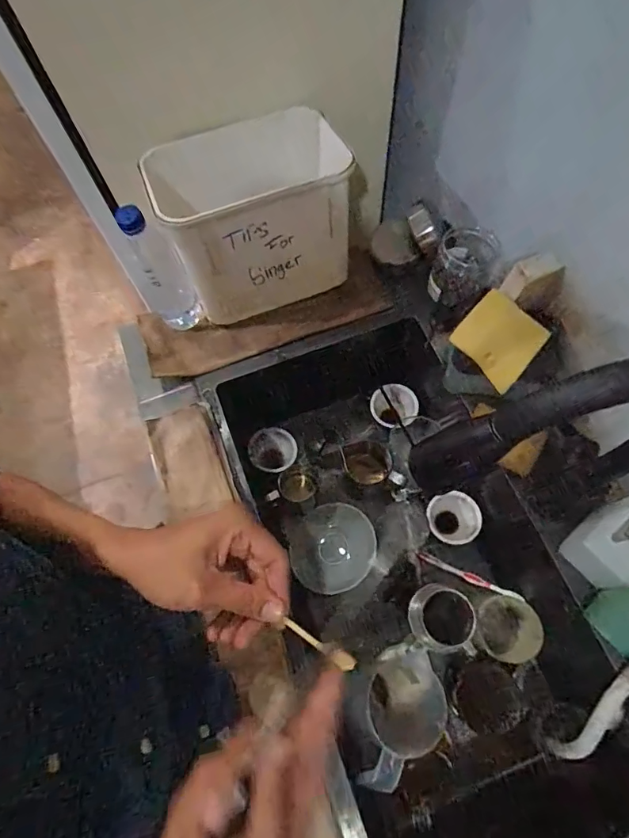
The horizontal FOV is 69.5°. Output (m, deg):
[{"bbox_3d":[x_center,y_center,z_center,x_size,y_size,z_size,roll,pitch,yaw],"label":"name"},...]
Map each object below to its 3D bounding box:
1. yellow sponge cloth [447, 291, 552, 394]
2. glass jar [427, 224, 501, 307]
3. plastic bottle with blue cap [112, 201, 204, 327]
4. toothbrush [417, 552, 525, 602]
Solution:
[{"bbox_3d":[0.240,-0.105,0.589,0.096,0.022,0.103,40,74,16],"label":"yellow sponge cloth"},{"bbox_3d":[0.231,-0.233,0.711,0.089,0.095,0.090,-1,68,2],"label":"glass jar"},{"bbox_3d":[-0.227,-0.213,0.658,0.075,0.202,0.067,-32,70,-11],"label":"plastic bottle with blue cap"},{"bbox_3d":[0.251,0.257,0.740,0.171,0.026,0.014,17,68,29],"label":"toothbrush"}]

